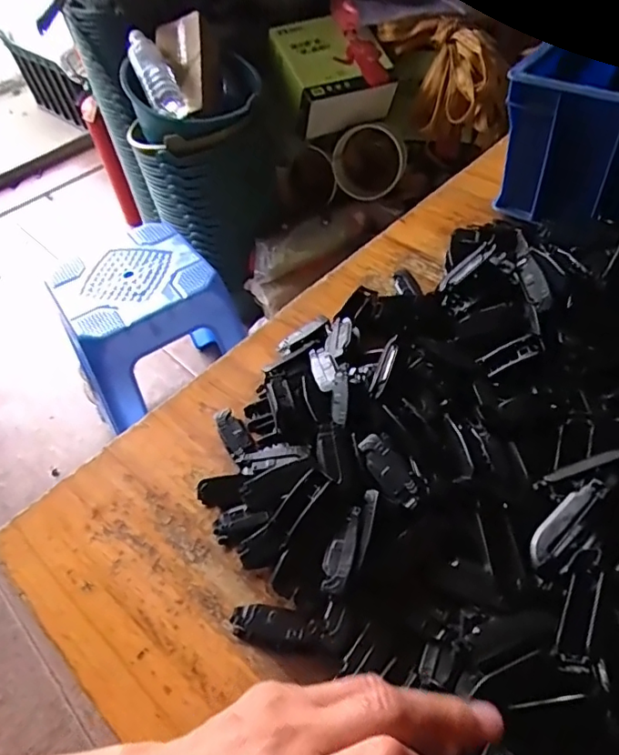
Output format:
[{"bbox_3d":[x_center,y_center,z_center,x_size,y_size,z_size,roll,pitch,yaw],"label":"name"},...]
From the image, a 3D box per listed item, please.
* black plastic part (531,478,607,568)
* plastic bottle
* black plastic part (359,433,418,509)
[{"bbox_3d":[0.128,0.072,0.276,0.051,0.005,0.015,-46,58,-6],"label":"black plastic part"},{"bbox_3d":[-0.322,-0.634,1.139,0.071,0.075,0.200,-24,71,-14],"label":"plastic bottle"},{"bbox_3d":[0.045,0.053,0.310,0.016,0.009,0.047,-27,53,-15],"label":"black plastic part"}]

